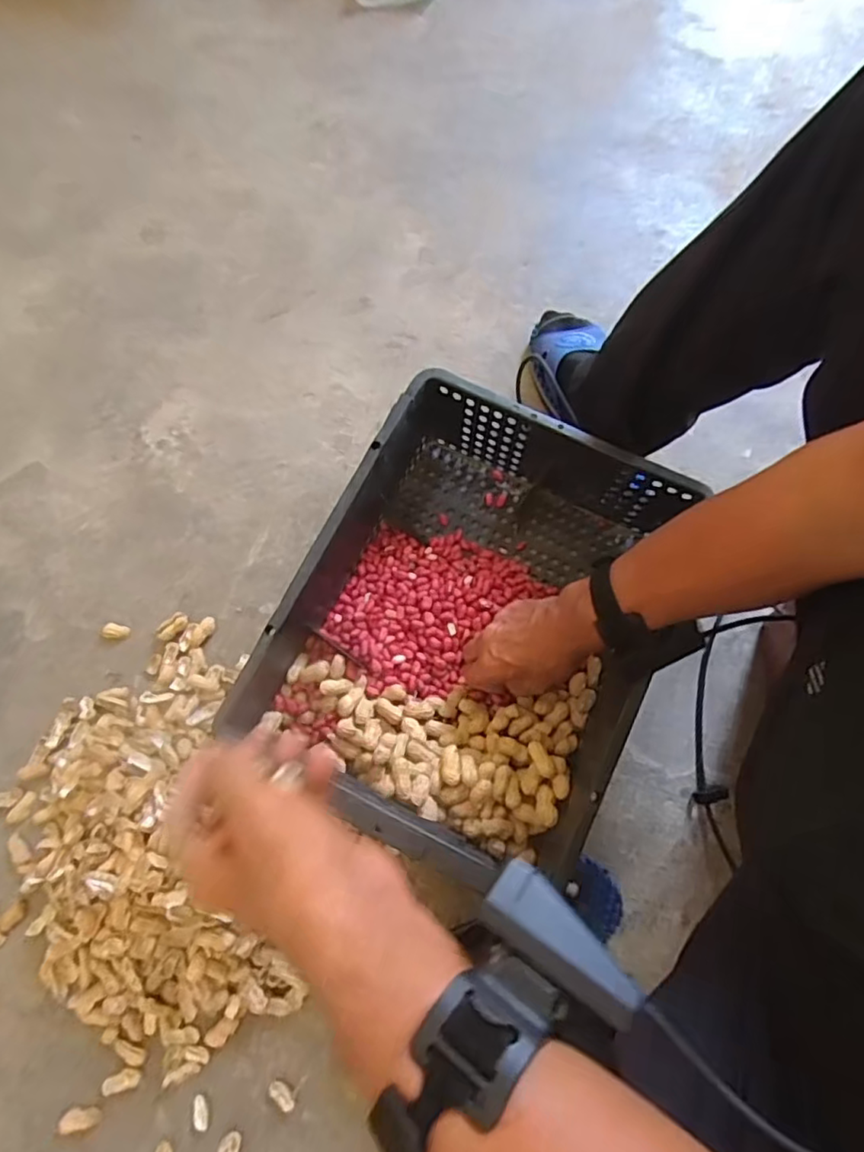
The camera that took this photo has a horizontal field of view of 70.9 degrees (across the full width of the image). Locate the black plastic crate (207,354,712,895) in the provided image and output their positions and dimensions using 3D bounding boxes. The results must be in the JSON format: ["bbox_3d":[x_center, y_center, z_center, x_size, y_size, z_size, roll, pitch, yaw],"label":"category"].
[{"bbox_3d":[0.036,0.040,0.597,0.320,0.128,0.388,23,75,6],"label":"black plastic crate"}]

